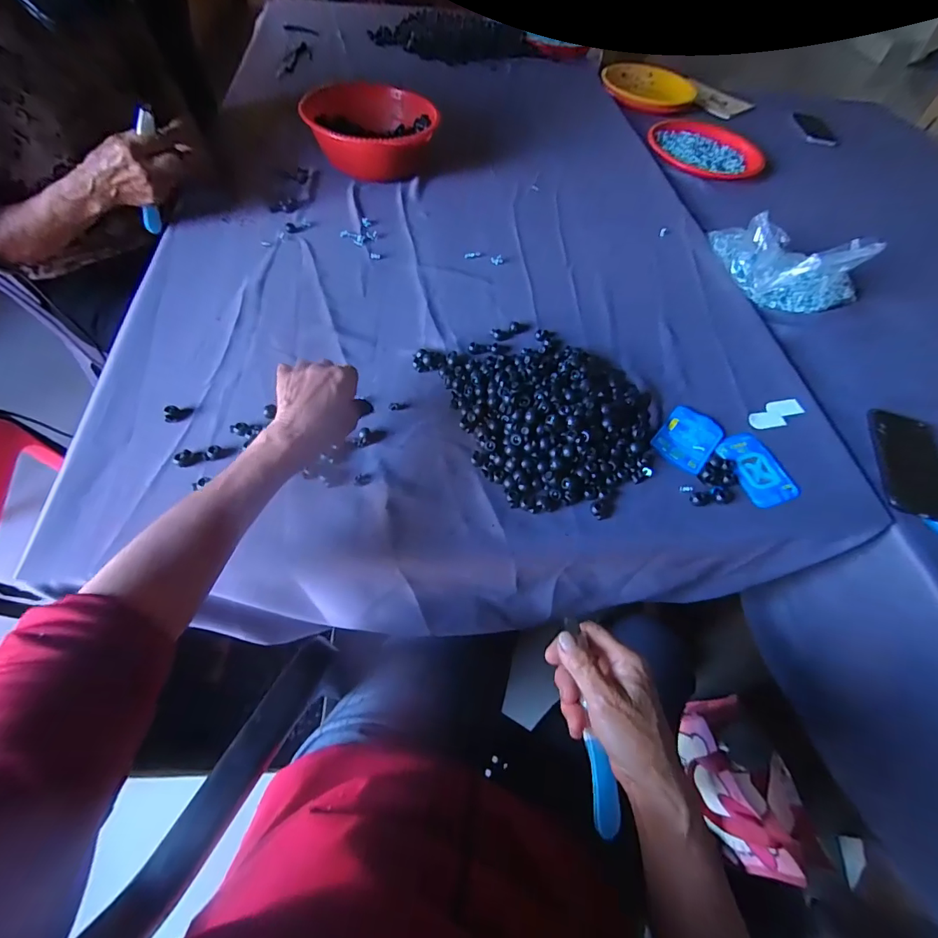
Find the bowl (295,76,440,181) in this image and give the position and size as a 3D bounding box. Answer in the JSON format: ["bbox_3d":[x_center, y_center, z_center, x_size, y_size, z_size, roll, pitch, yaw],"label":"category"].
[{"bbox_3d":[-0.183,-0.631,0.828,0.214,0.092,0.195,2,58,-4],"label":"bowl"}]

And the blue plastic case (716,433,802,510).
[{"bbox_3d":[0.350,-0.001,0.536,0.071,0.007,0.096,-14,60,-13],"label":"blue plastic case"}]

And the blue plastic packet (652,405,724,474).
[{"bbox_3d":[0.270,-0.038,0.546,0.065,0.004,0.097,37,62,17],"label":"blue plastic packet"}]

